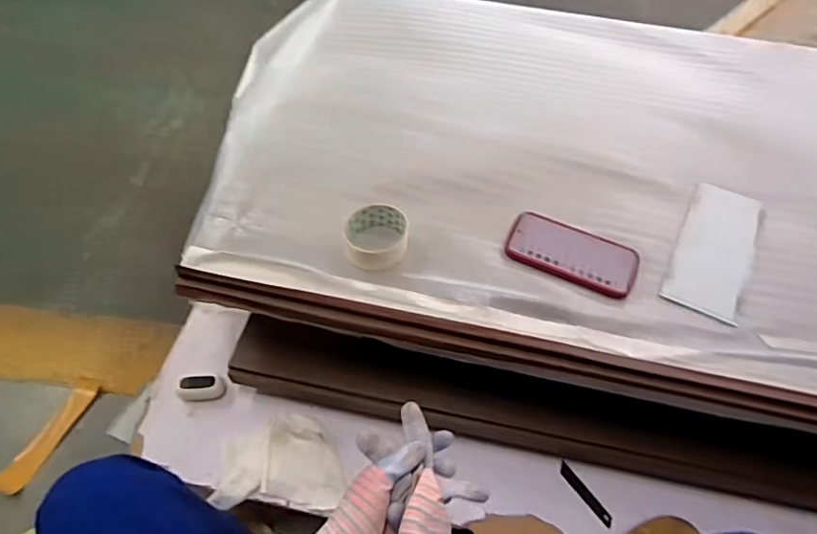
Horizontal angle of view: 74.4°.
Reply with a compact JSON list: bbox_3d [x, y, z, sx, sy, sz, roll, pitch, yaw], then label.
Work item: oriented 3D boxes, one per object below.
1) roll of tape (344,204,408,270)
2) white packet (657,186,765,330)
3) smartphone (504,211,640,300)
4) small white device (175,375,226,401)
[{"bbox_3d":[-0.041,-0.039,0.708,0.080,0.036,0.089,6,55,2],"label":"roll of tape"},{"bbox_3d":[0.407,-0.023,0.715,0.088,0.010,0.198,22,62,20],"label":"white packet"},{"bbox_3d":[0.214,-0.018,0.705,0.165,0.010,0.078,19,67,12],"label":"smartphone"},{"bbox_3d":[-0.330,0.192,0.857,0.072,0.023,0.035,-2,55,-4],"label":"small white device"}]

